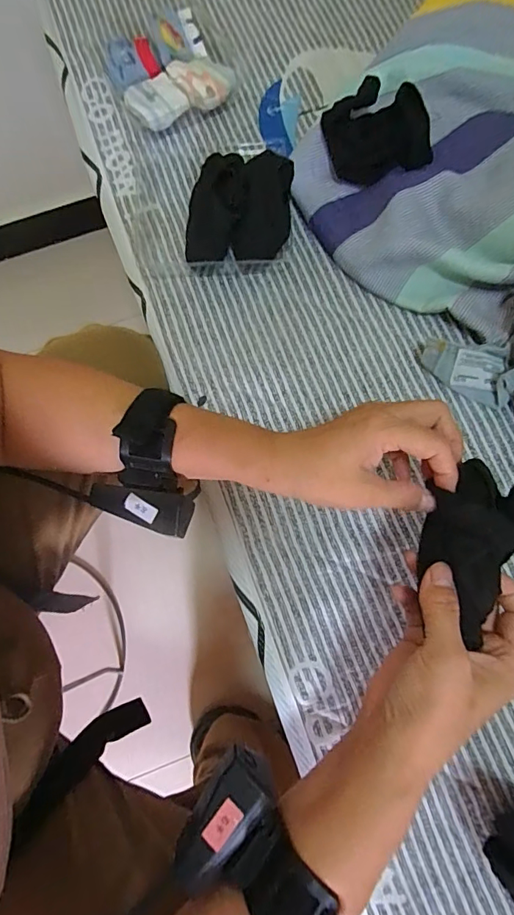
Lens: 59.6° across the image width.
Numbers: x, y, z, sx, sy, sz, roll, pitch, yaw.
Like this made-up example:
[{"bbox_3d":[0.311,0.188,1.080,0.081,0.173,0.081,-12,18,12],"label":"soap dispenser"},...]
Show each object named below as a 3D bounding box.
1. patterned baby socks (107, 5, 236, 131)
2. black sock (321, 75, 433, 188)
[{"bbox_3d":[-0.091,-0.396,0.462,0.108,0.032,0.114,-27,77,-6],"label":"patterned baby socks"},{"bbox_3d":[0.109,-0.296,0.410,0.089,0.037,0.071,-6,77,0],"label":"black sock"}]

